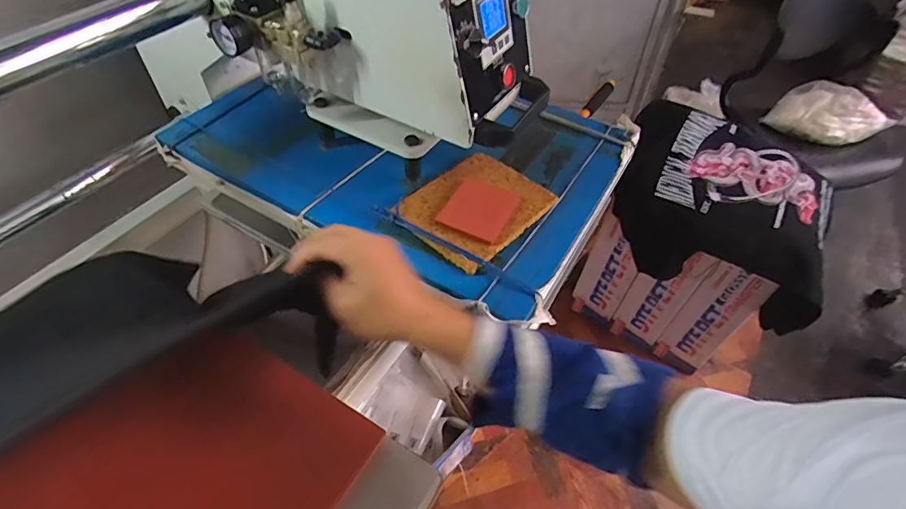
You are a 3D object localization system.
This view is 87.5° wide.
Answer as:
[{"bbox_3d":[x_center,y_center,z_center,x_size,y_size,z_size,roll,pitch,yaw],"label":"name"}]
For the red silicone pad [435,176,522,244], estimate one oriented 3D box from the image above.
[{"bbox_3d":[0.034,-0.060,0.608,0.080,0.011,0.099,23,52,17],"label":"red silicone pad"}]

